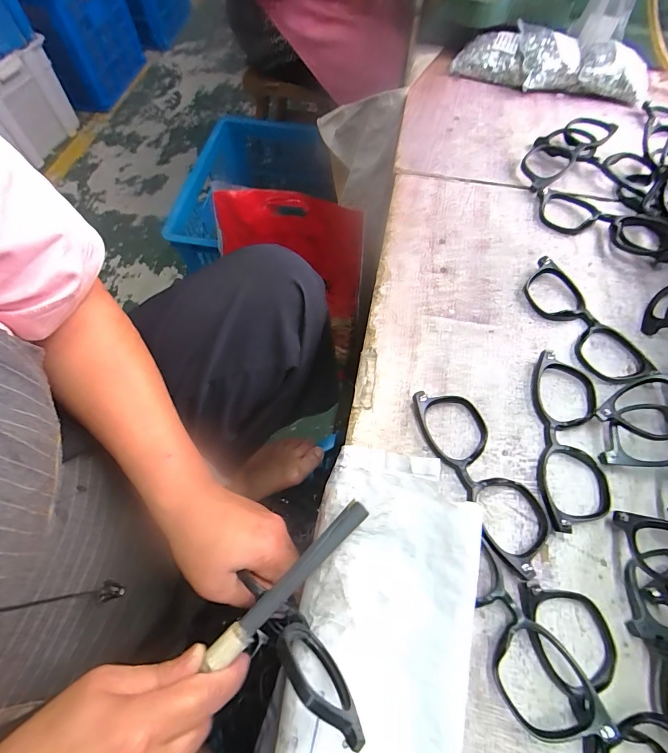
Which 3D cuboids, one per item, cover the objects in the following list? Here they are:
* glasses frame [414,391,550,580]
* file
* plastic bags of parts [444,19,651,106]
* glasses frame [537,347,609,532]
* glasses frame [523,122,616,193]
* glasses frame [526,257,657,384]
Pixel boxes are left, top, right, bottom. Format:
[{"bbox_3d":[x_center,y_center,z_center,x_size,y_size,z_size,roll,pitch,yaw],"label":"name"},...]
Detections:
[{"bbox_3d":[0.111,0.068,0.278,0.054,0.013,0.138,-20,65,-10],"label":"glasses frame"},{"bbox_3d":[-0.026,0.128,0.239,0.123,0.006,0.014,-40,70,-19],"label":"file"},{"bbox_3d":[0.286,-0.409,0.493,0.246,0.044,0.073,20,65,10],"label":"plastic bags of parts"},{"bbox_3d":[0.185,0.047,0.289,0.051,0.012,0.140,10,64,5],"label":"glasses frame"},{"bbox_3d":[0.259,-0.254,0.426,0.139,0.023,0.049,-35,68,-16],"label":"glasses frame"},{"bbox_3d":[0.222,-0.052,0.333,0.056,0.016,0.135,-24,66,-12],"label":"glasses frame"}]

